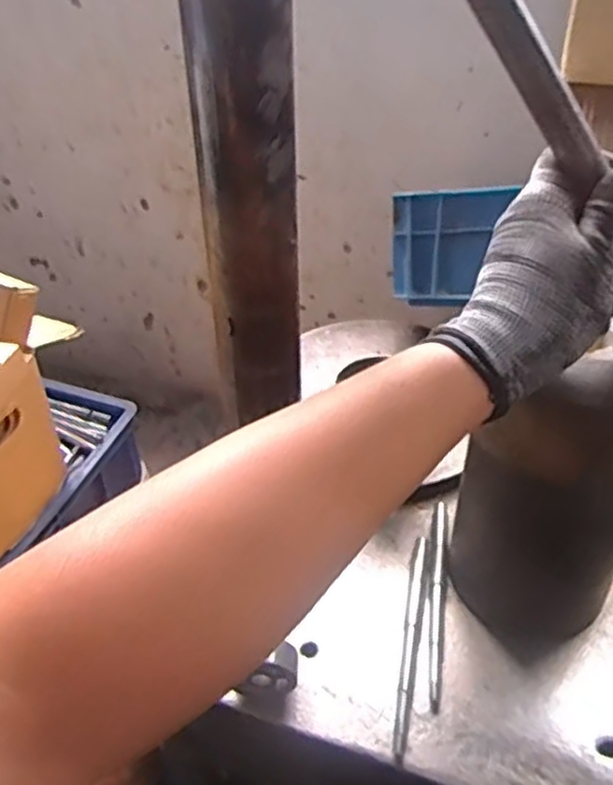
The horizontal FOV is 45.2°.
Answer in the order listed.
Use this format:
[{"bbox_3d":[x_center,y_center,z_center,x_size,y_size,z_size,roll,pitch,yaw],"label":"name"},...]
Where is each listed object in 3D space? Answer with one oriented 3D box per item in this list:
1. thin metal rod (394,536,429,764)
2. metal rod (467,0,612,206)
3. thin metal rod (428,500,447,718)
[{"bbox_3d":[0.083,0.193,0.581,0.011,0.012,0.186,8,41,10],"label":"thin metal rod"},{"bbox_3d":[0.111,-0.160,0.364,0.020,0.127,0.012,-24,27,35],"label":"metal rod"},{"bbox_3d":[0.109,0.167,0.611,0.010,0.012,0.193,6,41,8],"label":"thin metal rod"}]

